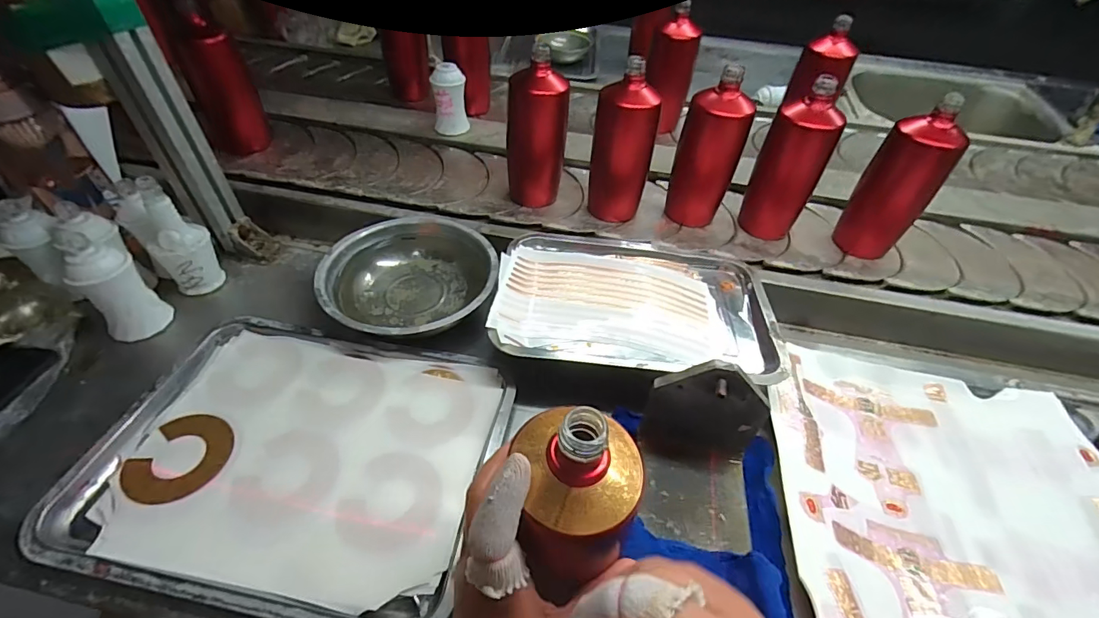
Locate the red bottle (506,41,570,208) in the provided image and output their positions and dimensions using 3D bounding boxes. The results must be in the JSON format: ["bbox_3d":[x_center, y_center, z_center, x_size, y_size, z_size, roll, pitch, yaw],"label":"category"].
[{"bbox_3d":[-0.019,-0.233,0.649,0.072,0.195,0.076,1,52,-1],"label":"red bottle"}]

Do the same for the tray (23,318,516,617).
[{"bbox_3d":[-0.223,0.127,0.426,0.332,0.025,0.249,11,46,5],"label":"tray"}]

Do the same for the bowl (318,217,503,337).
[{"bbox_3d":[-0.167,-0.038,0.562,0.192,0.043,0.197,3,46,-3],"label":"bowl"}]

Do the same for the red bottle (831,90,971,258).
[{"bbox_3d":[0.447,-0.158,0.606,0.062,0.195,0.064,-3,48,-6],"label":"red bottle"}]

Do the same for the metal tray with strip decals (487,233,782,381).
[{"bbox_3d":[0.093,-0.004,0.535,0.298,0.046,0.202,6,46,0],"label":"metal tray with strip decals"}]

